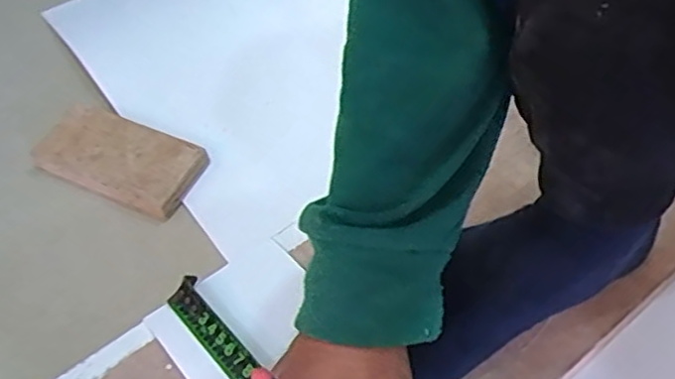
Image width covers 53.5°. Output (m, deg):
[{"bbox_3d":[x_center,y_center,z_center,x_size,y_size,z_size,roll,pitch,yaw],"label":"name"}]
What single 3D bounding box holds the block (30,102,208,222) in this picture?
[{"bbox_3d":[-0.180,-0.024,0.547,0.139,0.025,0.070,17,52,19],"label":"block"}]

